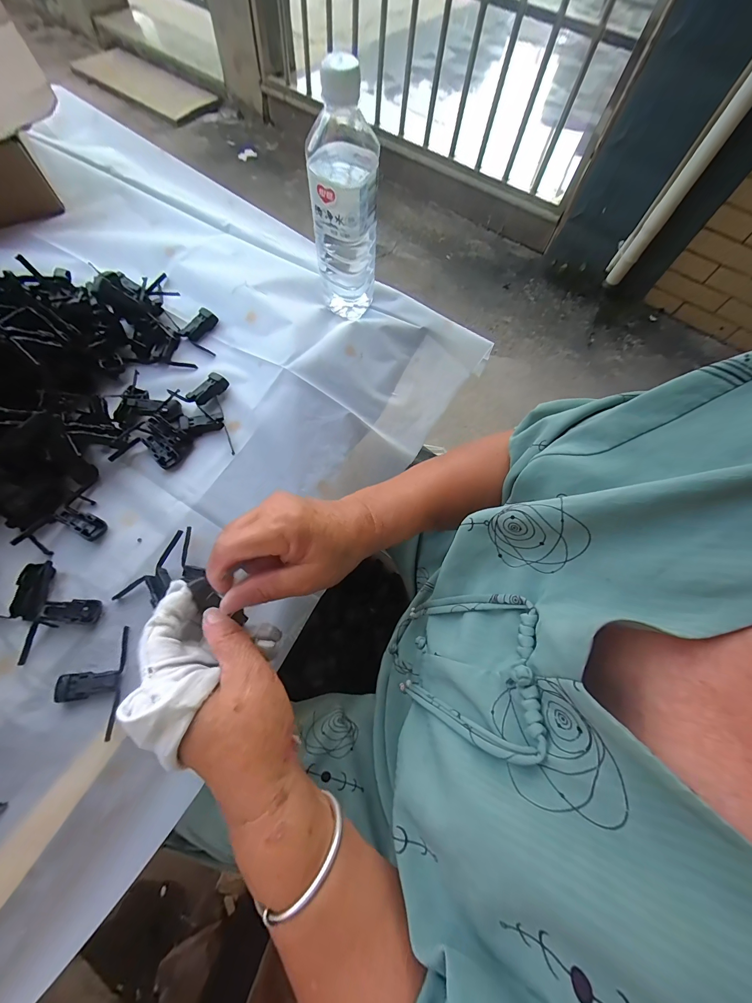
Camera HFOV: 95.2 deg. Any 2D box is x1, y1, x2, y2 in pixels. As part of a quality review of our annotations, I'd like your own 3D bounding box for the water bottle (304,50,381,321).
[{"bbox_3d":[-0.032,-0.305,0.365,0.069,0.202,0.065,1,68,-3],"label":"water bottle"}]

